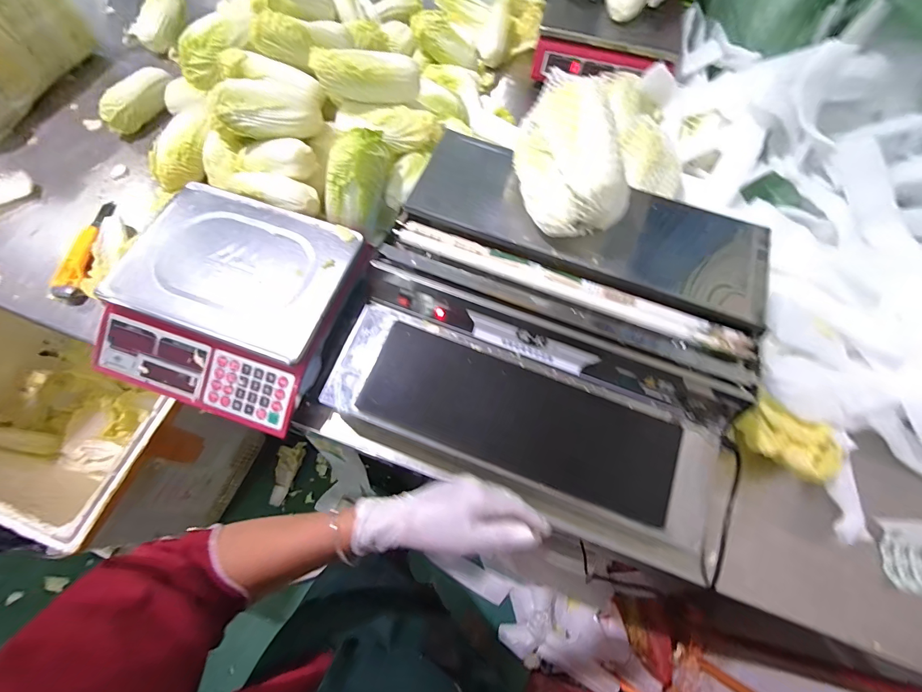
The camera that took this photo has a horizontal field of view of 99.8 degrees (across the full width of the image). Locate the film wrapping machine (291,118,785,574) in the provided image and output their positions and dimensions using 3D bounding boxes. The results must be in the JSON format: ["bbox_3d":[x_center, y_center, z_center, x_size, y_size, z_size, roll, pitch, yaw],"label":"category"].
[{"bbox_3d":[0.125,-0.021,0.546,0.525,0.161,0.447,22,67,6],"label":"film wrapping machine"}]

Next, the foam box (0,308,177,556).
[{"bbox_3d":[-0.913,0.166,0.867,0.676,0.333,0.326,20,67,5],"label":"foam box"}]

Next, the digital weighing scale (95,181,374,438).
[{"bbox_3d":[-0.338,-0.070,0.560,0.325,0.085,0.297,19,67,5],"label":"digital weighing scale"}]

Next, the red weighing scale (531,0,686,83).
[{"bbox_3d":[0.330,-0.689,0.859,0.304,0.085,0.223,13,66,3],"label":"red weighing scale"}]

